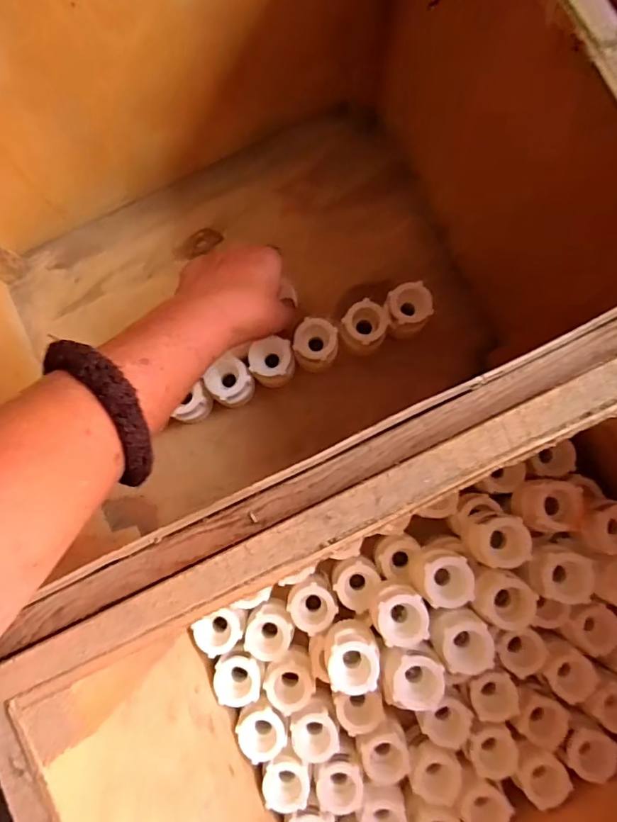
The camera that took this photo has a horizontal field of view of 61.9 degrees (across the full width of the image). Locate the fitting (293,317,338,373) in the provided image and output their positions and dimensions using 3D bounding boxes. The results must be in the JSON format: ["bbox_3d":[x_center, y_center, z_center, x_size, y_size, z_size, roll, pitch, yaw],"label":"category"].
[{"bbox_3d":[0.006,-0.056,0.452,0.037,0.039,0.039,0,82,0],"label":"fitting"}]

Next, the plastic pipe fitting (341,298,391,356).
[{"bbox_3d":[0.048,-0.070,0.451,0.039,0.039,0.040,0,82,0],"label":"plastic pipe fitting"}]

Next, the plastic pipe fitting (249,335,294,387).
[{"bbox_3d":[-0.031,-0.041,0.449,0.038,0.033,0.039,0,82,0],"label":"plastic pipe fitting"}]

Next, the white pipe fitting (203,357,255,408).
[{"bbox_3d":[-0.068,-0.022,0.451,0.040,0.042,0.044,-43,84,-5],"label":"white pipe fitting"}]

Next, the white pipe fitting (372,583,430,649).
[{"bbox_3d":[0.066,0.149,0.379,0.036,0.046,0.037,0,82,0],"label":"white pipe fitting"}]

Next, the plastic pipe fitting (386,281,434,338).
[{"bbox_3d":[0.086,-0.087,0.451,0.037,0.039,0.038,0,82,0],"label":"plastic pipe fitting"}]

